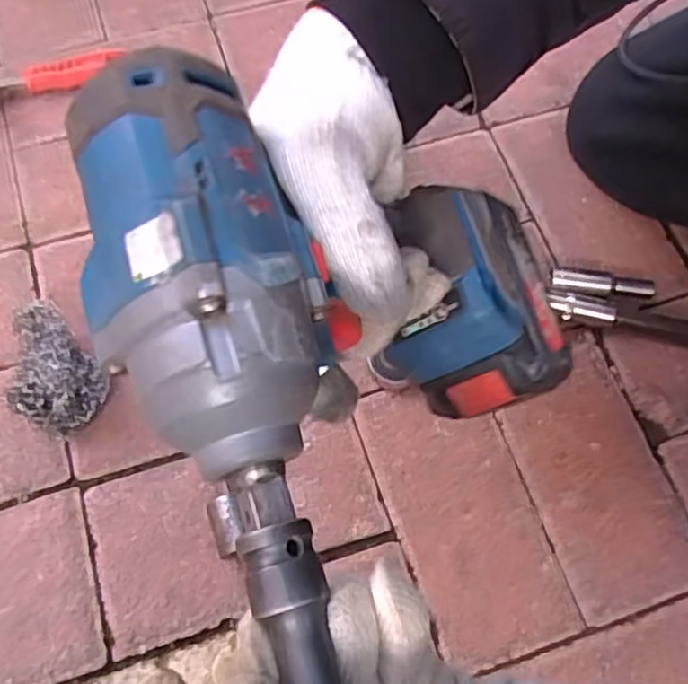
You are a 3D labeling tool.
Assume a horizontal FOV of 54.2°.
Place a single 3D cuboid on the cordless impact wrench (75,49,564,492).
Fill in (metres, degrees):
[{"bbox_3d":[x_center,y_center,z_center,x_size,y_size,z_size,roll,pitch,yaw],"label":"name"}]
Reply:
[{"bbox_3d":[0.015,-0.013,0.279,0.064,0.243,0.132,-30,66,32],"label":"cordless impact wrench"}]

